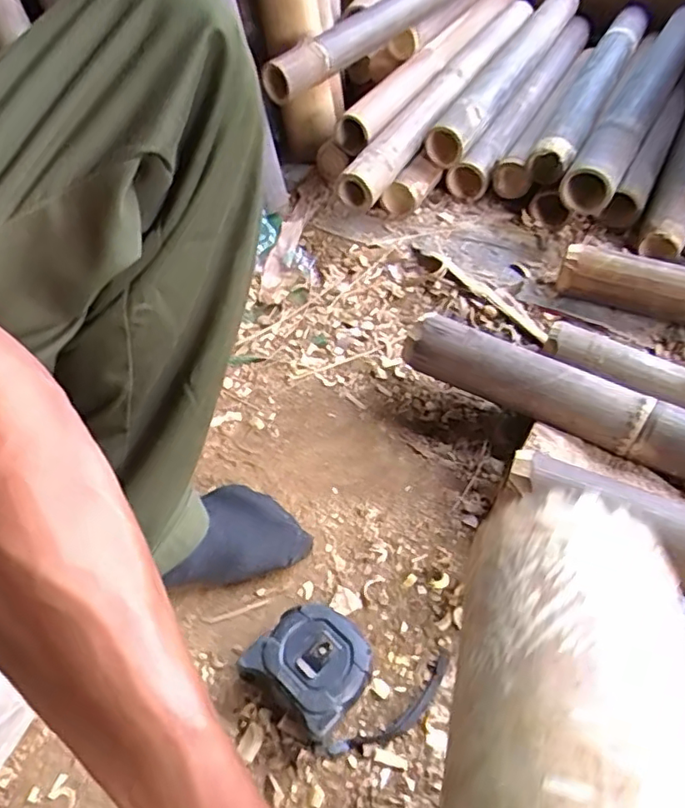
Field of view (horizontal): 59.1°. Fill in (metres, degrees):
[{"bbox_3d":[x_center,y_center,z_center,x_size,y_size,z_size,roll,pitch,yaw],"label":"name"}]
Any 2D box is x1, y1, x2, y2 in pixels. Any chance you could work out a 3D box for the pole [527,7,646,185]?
[{"bbox_3d":[0.423,-0.540,1.013,0.070,0.063,0.599,22,52,17],"label":"pole"}]

